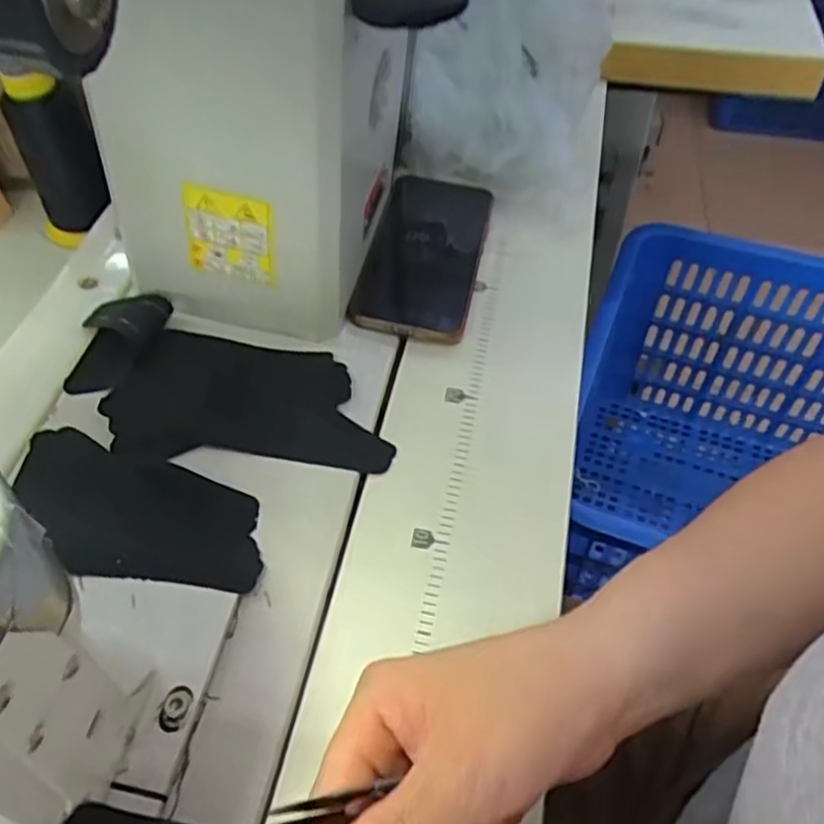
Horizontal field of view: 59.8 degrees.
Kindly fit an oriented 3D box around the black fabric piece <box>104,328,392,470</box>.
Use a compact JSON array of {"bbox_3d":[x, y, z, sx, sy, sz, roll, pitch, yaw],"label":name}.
[{"bbox_3d":[-0.091,-0.010,0.414,0.149,0.011,0.091,4,51,-10],"label":"black fabric piece"}]

